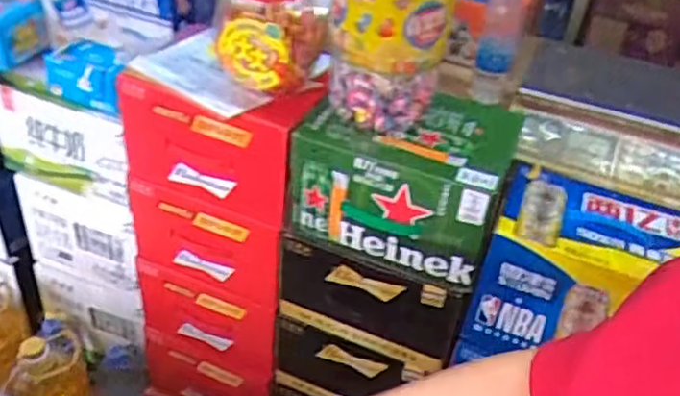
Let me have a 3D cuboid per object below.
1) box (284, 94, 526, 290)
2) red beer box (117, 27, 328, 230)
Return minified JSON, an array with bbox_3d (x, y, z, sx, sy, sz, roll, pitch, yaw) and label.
[{"bbox_3d":[0.091,-0.038,0.961,0.276,0.172,0.226,17,37,14],"label":"box"},{"bbox_3d":[-0.176,-0.105,1.009,0.283,0.182,0.151,22,39,19],"label":"red beer box"}]

